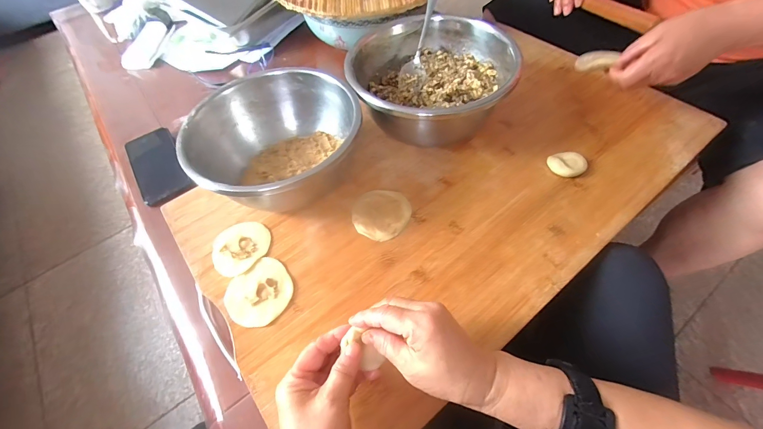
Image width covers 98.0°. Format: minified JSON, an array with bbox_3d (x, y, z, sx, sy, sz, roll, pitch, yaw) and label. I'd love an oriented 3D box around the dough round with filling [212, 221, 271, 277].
[{"bbox_3d":[-0.189,0.042,0.442,0.072,0.007,0.076,-2,57,3],"label":"dough round with filling"}]

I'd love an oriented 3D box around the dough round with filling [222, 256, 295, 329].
[{"bbox_3d":[-0.148,0.094,0.403,0.077,0.010,0.075,-2,57,3],"label":"dough round with filling"}]

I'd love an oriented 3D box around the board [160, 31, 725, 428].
[{"bbox_3d":[0.112,-0.044,0.476,0.715,0.016,0.397,-32,60,-16],"label":"board"}]

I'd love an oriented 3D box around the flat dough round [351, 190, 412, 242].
[{"bbox_3d":[-0.001,-0.003,0.452,0.075,0.011,0.077,-2,57,3],"label":"flat dough round"}]

